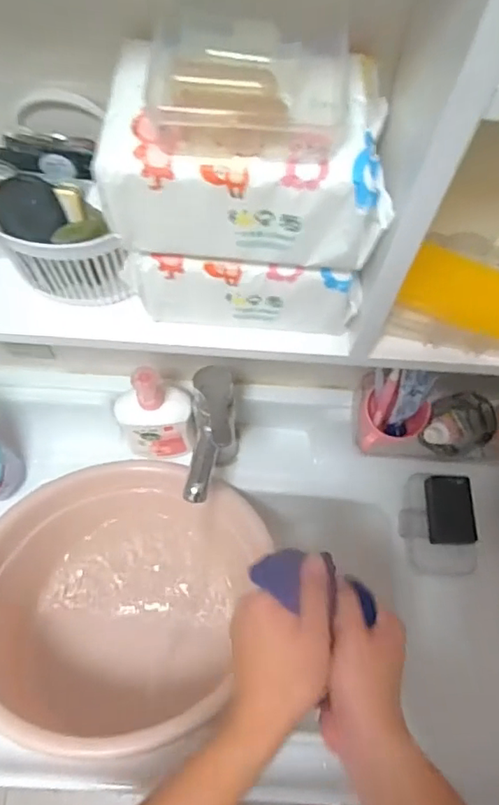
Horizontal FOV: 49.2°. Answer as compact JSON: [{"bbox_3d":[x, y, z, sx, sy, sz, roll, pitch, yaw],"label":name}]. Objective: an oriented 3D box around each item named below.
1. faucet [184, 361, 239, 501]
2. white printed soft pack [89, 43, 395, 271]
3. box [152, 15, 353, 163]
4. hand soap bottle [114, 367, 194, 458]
[{"bbox_3d":[-0.044,0.057,0.664,0.056,0.203,0.139,3,63,1],"label":"faucet"},{"bbox_3d":[0.001,-0.144,0.319,0.159,0.092,0.086,5,63,2],"label":"white printed soft pack"},{"bbox_3d":[0.001,-0.165,0.284,0.101,0.029,0.080,1,63,0],"label":"box"},{"bbox_3d":[-0.121,0.017,0.689,0.098,0.173,0.046,-4,63,-2],"label":"hand soap bottle"}]

